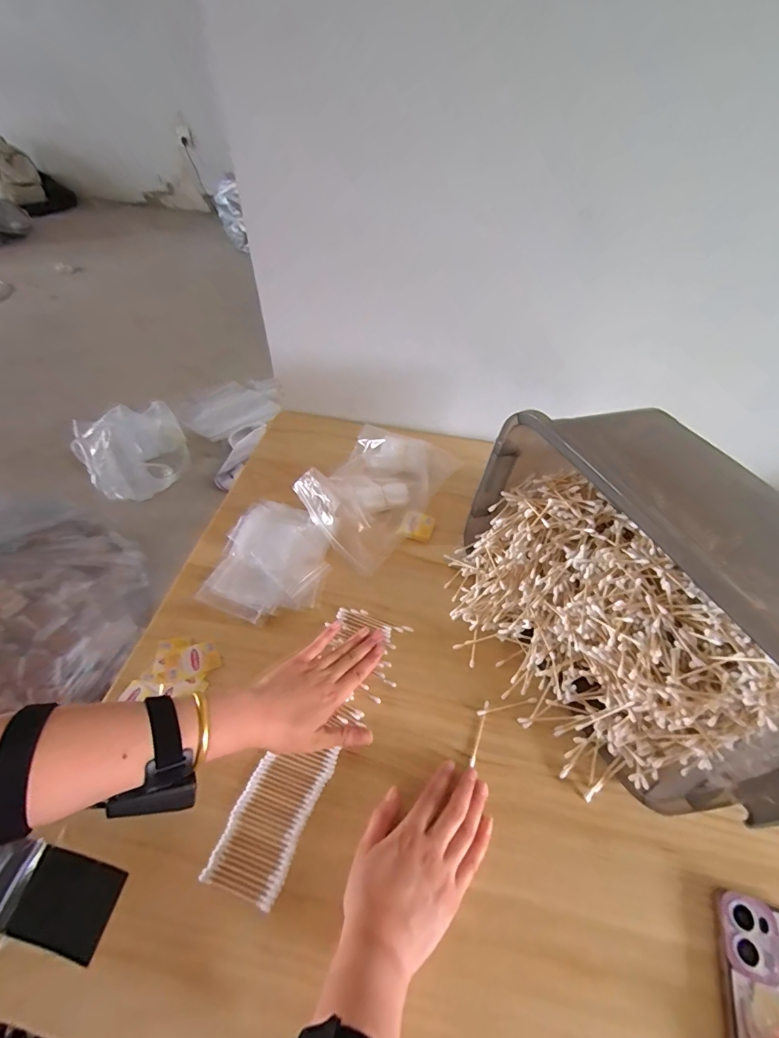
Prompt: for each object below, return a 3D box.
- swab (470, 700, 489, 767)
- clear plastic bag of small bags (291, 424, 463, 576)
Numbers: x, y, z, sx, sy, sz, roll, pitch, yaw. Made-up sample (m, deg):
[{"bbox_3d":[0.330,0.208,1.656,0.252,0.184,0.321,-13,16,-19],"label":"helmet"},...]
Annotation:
[{"bbox_3d":[0.099,0.233,0.485,0.005,0.004,0.067,18,54,12],"label":"swab"},{"bbox_3d":[-0.025,-0.049,0.680,0.183,0.045,0.238,32,57,21],"label":"clear plastic bag of small bags"}]

